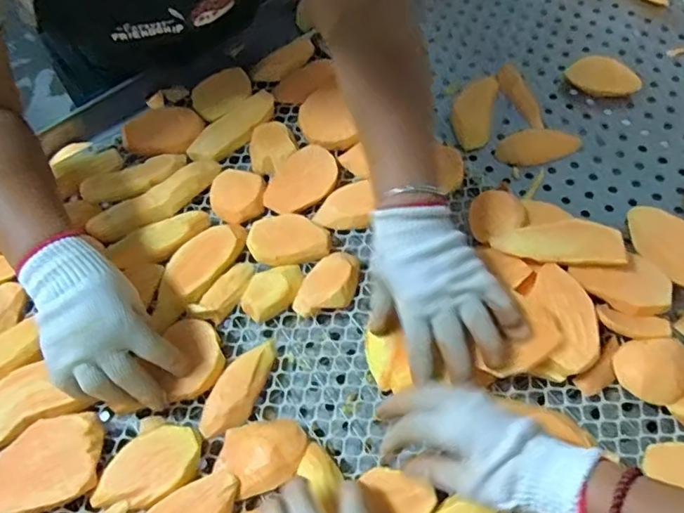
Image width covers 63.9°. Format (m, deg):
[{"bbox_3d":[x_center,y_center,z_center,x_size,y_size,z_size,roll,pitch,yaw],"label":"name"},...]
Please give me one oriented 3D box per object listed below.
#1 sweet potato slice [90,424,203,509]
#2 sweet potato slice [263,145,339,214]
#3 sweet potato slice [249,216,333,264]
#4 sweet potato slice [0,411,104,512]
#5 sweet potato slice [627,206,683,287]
[{"bbox_3d":[-0.176,0.190,0.491,0.100,0.010,0.058,-31,60,-12],"label":"sweet potato slice"},{"bbox_3d":[-0.050,-0.093,0.671,0.078,0.010,0.103,36,69,25],"label":"sweet potato slice"},{"bbox_3d":[-0.060,-0.022,0.624,0.091,0.013,0.056,-9,58,2],"label":"sweet potato slice"},{"bbox_3d":[-0.274,0.188,0.499,0.099,0.017,0.082,-14,58,-2],"label":"sweet potato slice"},{"bbox_3d":[0.358,-0.009,0.590,0.080,0.016,0.115,-40,62,-17],"label":"sweet potato slice"}]

